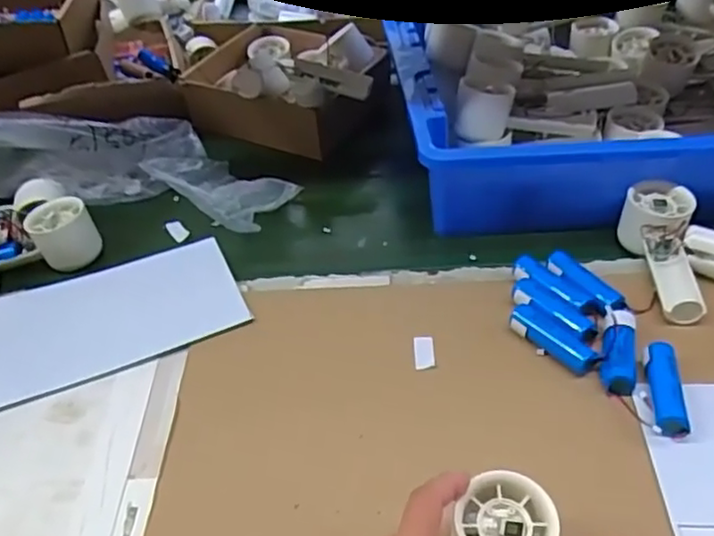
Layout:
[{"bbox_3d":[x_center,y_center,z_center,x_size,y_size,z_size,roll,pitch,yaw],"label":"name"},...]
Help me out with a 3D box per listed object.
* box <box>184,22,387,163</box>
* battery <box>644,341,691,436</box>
[{"bbox_3d":[-0.080,-0.232,0.864,0.235,0.078,0.184,19,45,25],"label":"box"},{"bbox_3d":[0.224,0.088,0.484,0.021,0.022,0.074,4,41,10],"label":"battery"}]

